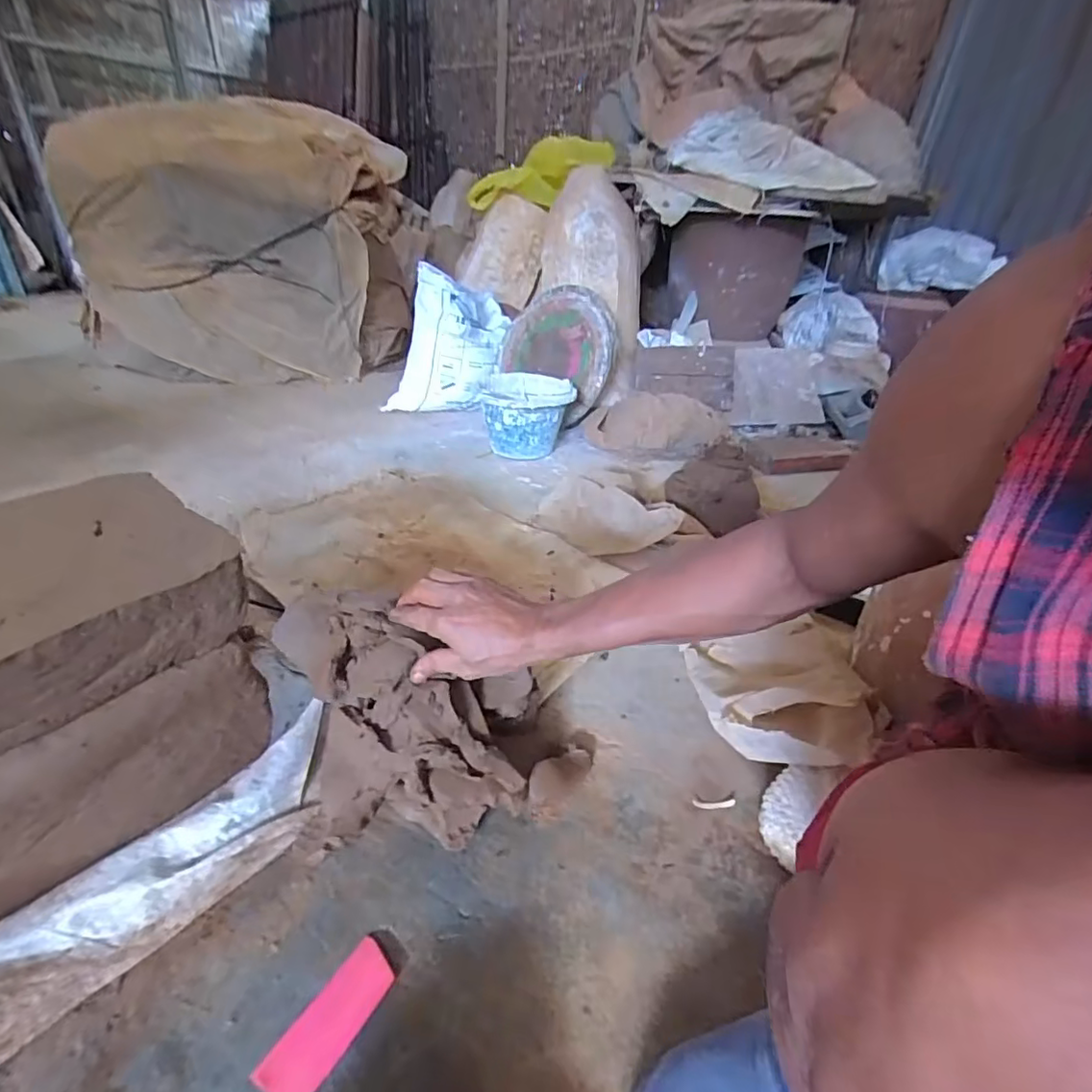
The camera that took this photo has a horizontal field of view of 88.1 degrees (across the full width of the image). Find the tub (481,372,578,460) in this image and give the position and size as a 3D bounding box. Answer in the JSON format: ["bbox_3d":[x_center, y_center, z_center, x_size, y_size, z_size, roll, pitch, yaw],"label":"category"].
[{"bbox_3d":[-0.044,-0.326,1.435,0.222,0.167,0.200,3,32,1],"label":"tub"}]

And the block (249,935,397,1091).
[{"bbox_3d":[-0.166,0.370,0.441,0.043,0.006,0.108,21,36,26],"label":"block"}]

